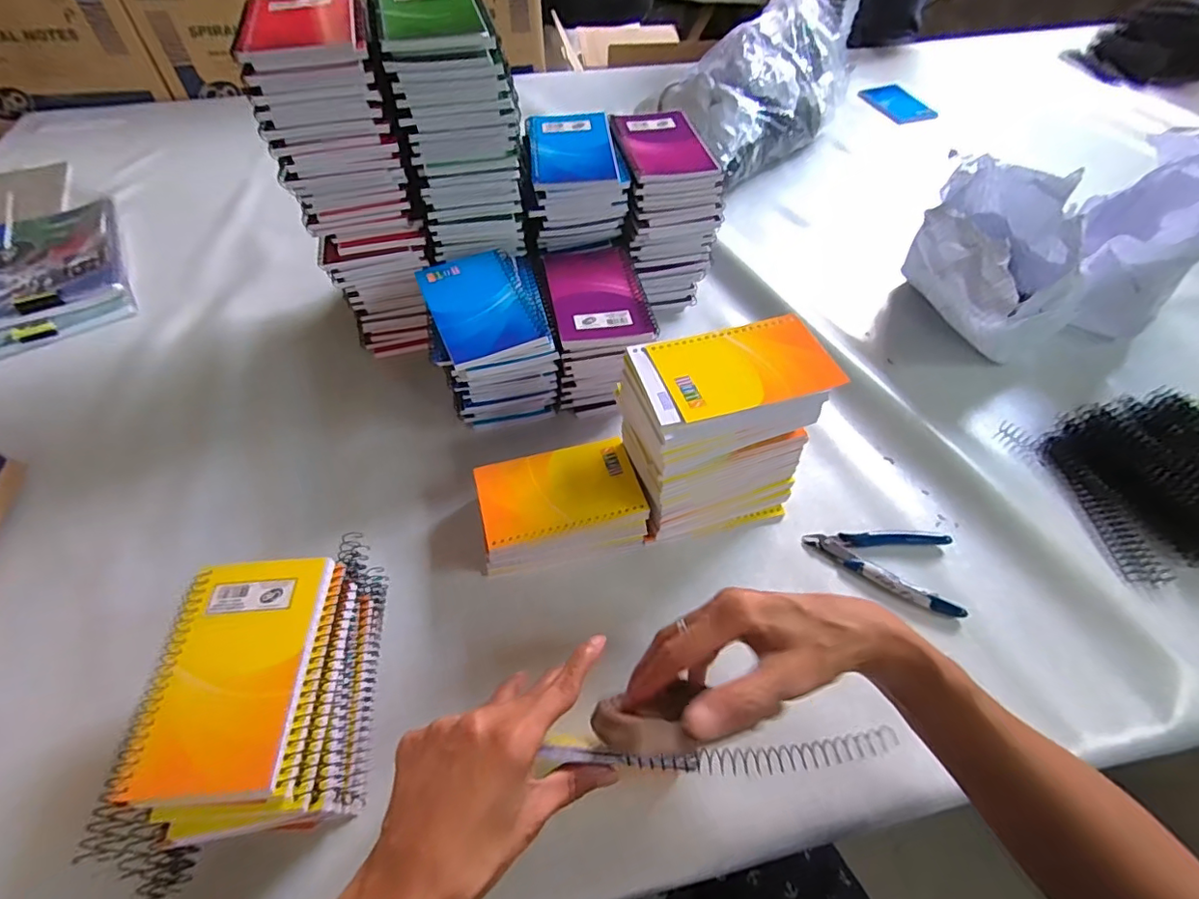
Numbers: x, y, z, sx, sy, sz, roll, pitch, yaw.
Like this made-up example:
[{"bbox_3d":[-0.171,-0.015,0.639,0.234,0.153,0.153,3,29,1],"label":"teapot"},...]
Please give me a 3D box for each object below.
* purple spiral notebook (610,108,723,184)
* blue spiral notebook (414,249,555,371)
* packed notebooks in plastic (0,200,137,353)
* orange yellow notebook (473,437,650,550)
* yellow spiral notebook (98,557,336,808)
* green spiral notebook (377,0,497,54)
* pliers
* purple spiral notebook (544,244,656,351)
[{"bbox_3d":[0.065,-0.311,0.550,0.090,0.013,0.123,-8,53,-7],"label":"purple spiral notebook"},{"bbox_3d":[-0.103,-0.126,0.476,0.084,0.016,0.123,-19,55,-15],"label":"blue spiral notebook"},{"bbox_3d":[-0.665,-0.214,0.657,0.160,0.034,0.240,-25,57,-18],"label":"packed notebooks in plastic"},{"bbox_3d":[-0.033,0.031,0.448,0.128,0.004,0.076,-13,54,-11],"label":"orange yellow notebook"},{"bbox_3d":[-0.214,0.128,0.319,0.083,0.012,0.131,-2,52,-2],"label":"yellow spiral notebook"},{"bbox_3d":[-0.134,-0.353,0.443,0.085,0.013,0.115,-11,53,-9],"label":"green spiral notebook"},{"bbox_3d":[0.234,0.090,0.450,0.116,0.012,0.068,13,54,9],"label":"pliers"},{"bbox_3d":[-0.002,-0.150,0.511,0.086,0.016,0.142,-9,53,-7],"label":"purple spiral notebook"}]

